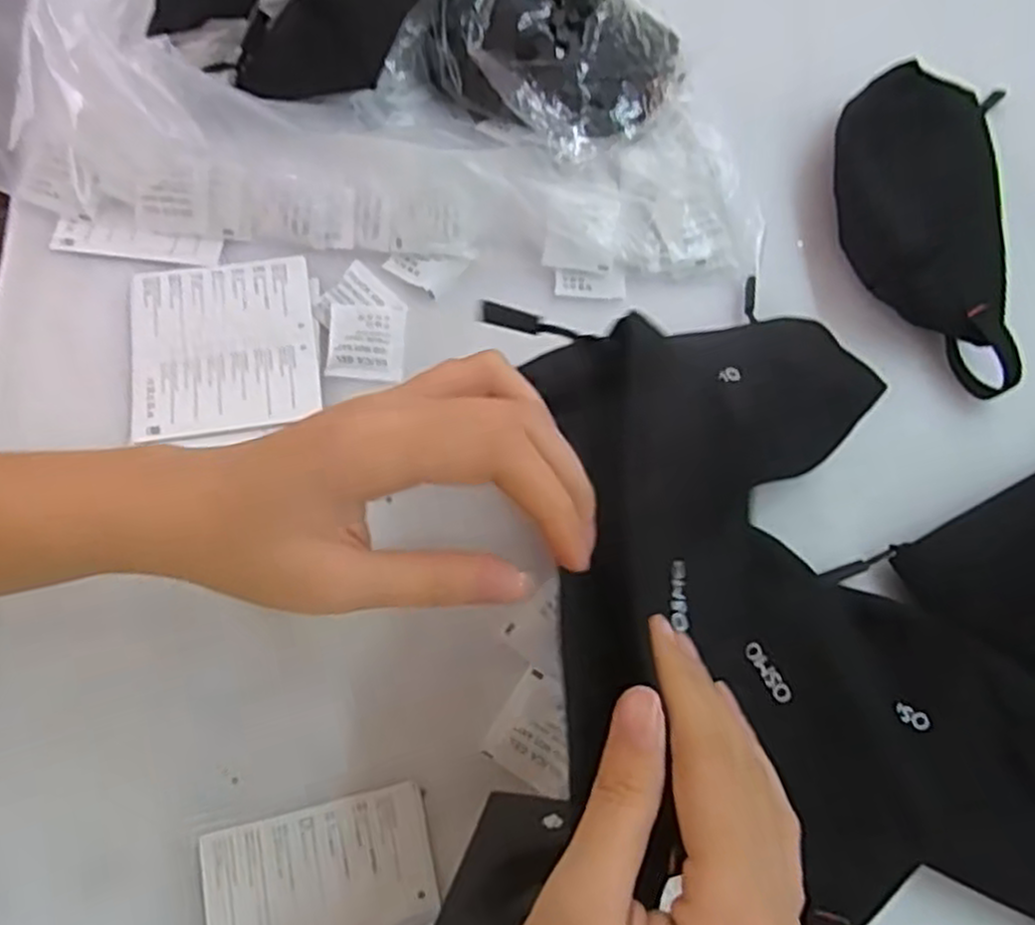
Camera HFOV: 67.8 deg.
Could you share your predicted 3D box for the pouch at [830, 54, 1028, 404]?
[{"bbox_3d":[0.229,-0.139,0.433,0.085,0.033,0.193,4,67,-2],"label":"pouch"}]

